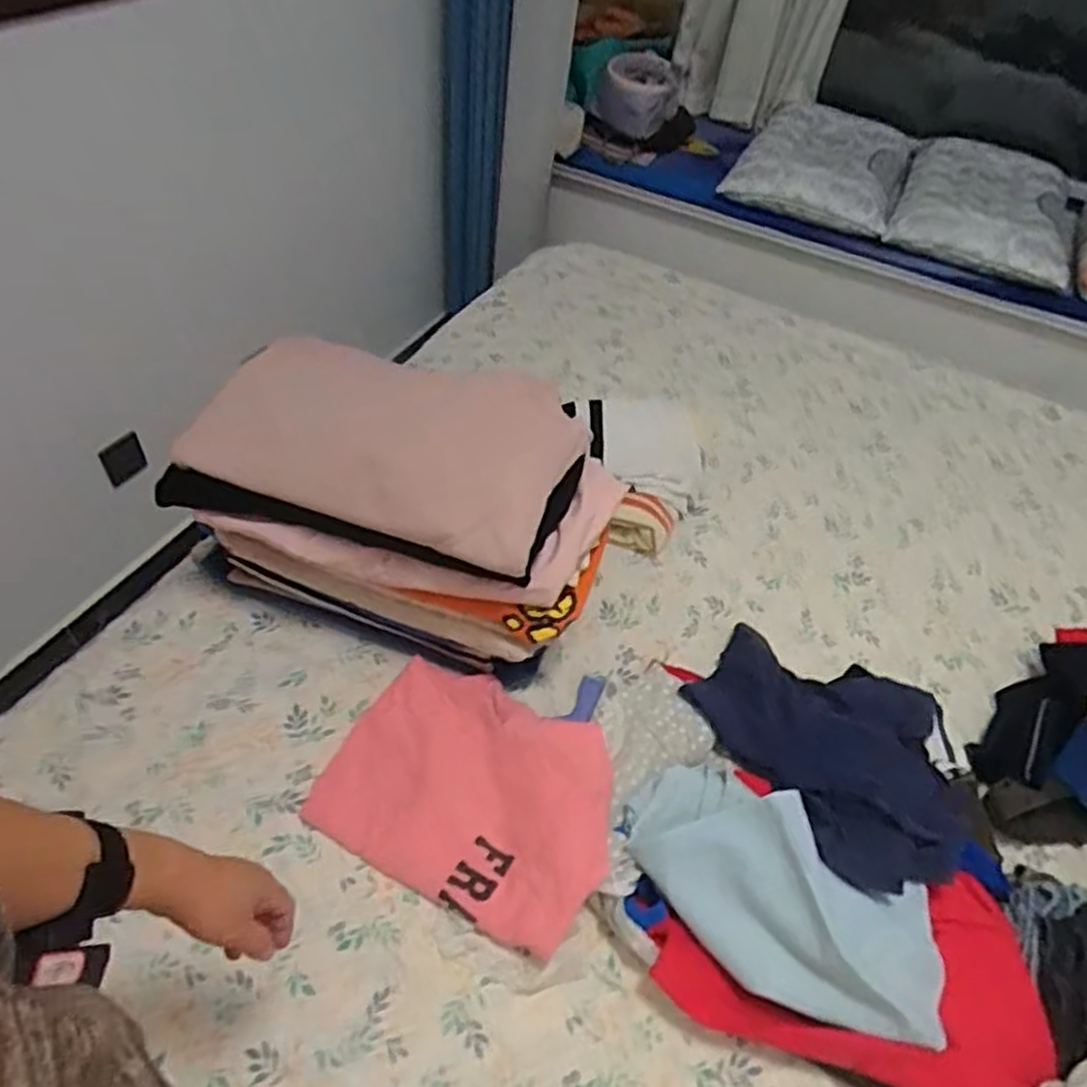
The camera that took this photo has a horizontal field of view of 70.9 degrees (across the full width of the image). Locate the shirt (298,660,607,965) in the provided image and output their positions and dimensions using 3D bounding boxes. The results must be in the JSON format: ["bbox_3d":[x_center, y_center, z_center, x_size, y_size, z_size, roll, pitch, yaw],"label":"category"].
[{"bbox_3d":[-0.083,0.295,0.945,0.359,0.062,0.265,25,50,15],"label":"shirt"}]

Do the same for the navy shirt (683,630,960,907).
[{"bbox_3d":[0.385,0.247,1.001,0.304,0.136,0.398,-16,52,-19],"label":"navy shirt"}]

